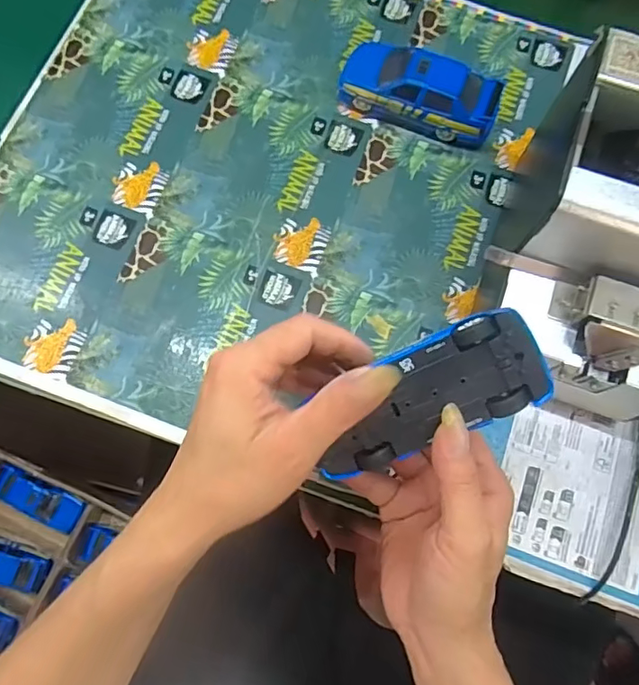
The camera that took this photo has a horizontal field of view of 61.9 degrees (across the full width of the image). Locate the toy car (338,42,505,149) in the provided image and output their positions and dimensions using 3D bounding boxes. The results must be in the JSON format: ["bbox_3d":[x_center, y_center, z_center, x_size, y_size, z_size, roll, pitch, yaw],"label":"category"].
[{"bbox_3d":[0.081,-0.204,0.430,0.126,0.046,0.051,25,76,6],"label":"toy car"}]

